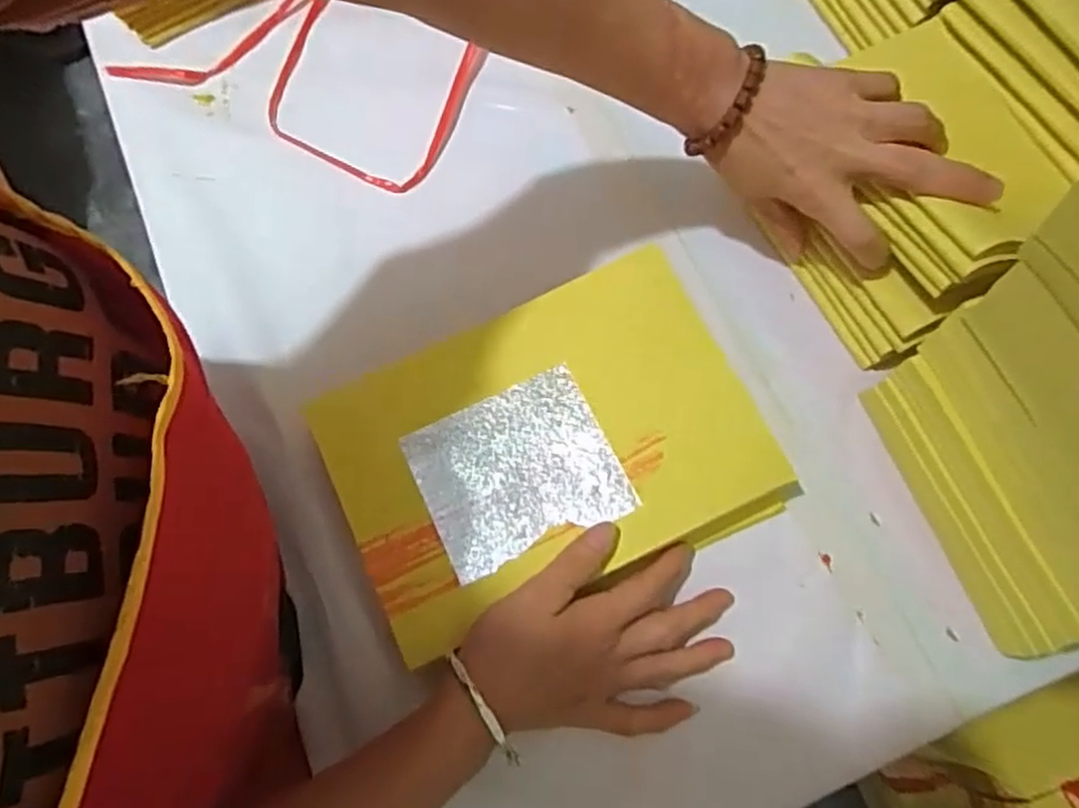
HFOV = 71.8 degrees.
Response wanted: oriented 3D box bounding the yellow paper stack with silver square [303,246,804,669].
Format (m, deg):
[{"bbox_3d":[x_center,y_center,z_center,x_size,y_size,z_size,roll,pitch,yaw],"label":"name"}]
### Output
[{"bbox_3d":[0.004,0.026,0.422,0.226,0.035,0.160,-24,72,-6],"label":"yellow paper stack with silver square"}]

